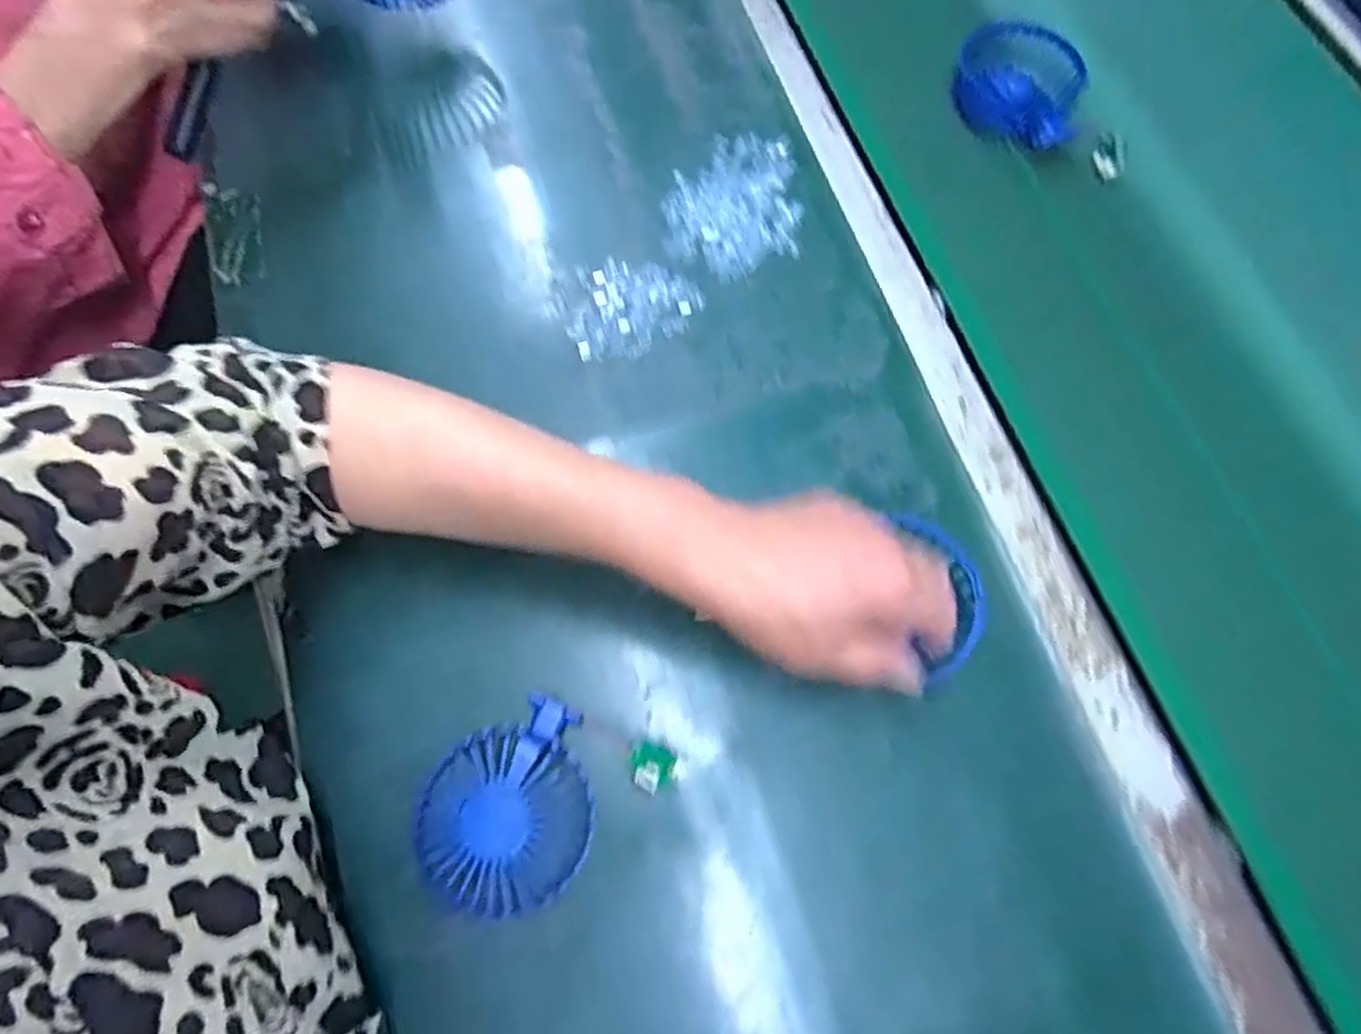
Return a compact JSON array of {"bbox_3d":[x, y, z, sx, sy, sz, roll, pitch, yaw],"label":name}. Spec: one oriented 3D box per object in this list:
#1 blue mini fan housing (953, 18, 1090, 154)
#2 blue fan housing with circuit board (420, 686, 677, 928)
[{"bbox_3d":[0.248,-0.315,0.551,0.094,0.030,0.085,28,74,10],"label":"blue mini fan housing"},{"bbox_3d":[-0.072,0.139,0.372,0.125,0.045,0.081,-43,75,-13],"label":"blue fan housing with circuit board"}]

